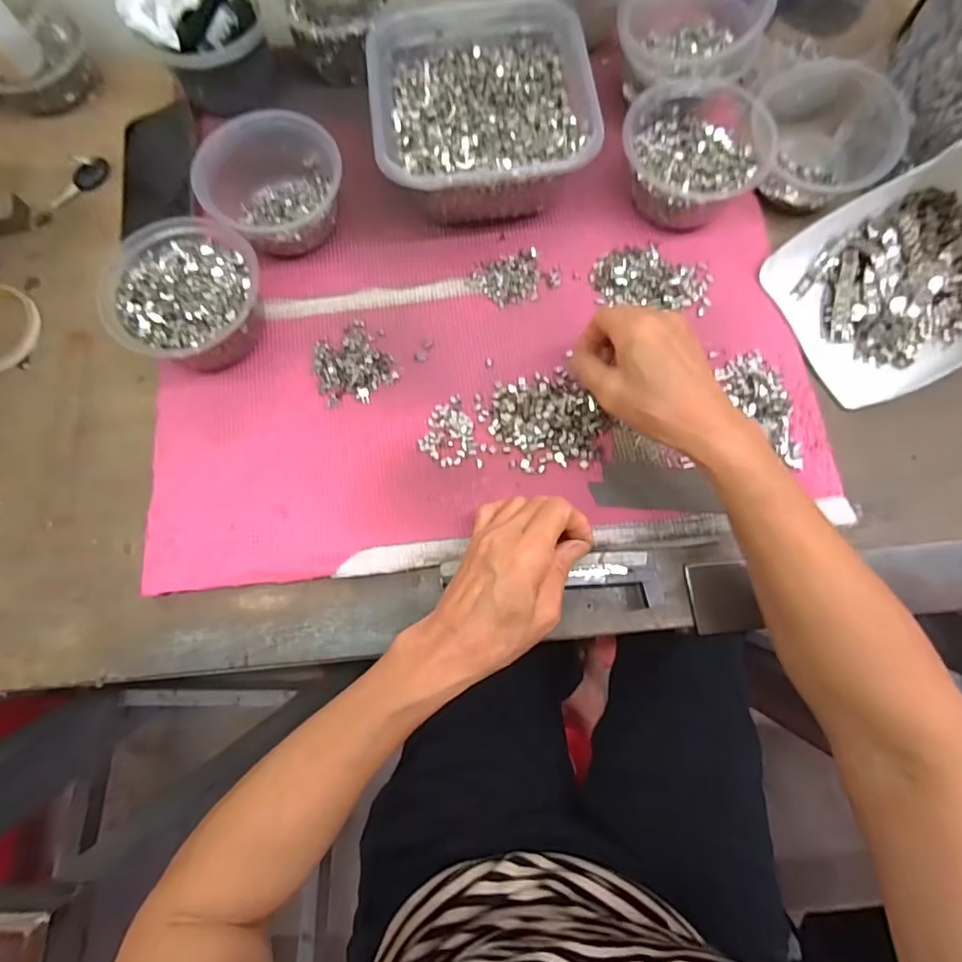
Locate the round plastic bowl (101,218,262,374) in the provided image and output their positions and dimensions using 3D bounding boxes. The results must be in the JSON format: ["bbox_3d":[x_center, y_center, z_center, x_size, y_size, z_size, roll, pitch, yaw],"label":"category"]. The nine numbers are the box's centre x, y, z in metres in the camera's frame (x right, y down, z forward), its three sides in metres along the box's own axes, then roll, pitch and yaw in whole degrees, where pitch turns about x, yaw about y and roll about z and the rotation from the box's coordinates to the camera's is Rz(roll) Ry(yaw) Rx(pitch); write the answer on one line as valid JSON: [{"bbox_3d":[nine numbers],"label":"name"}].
[{"bbox_3d":[-0.227,-0.143,0.417,0.111,0.060,0.110,0,76,2],"label":"round plastic bowl"}]

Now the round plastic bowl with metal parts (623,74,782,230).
[{"bbox_3d":[0.175,-0.271,0.439,0.113,0.059,0.111,0,76,2],"label":"round plastic bowl with metal parts"}]

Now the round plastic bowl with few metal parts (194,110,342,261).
[{"bbox_3d":[-0.169,-0.241,0.437,0.093,0.073,0.102,0,76,2],"label":"round plastic bowl with few metal parts"}]

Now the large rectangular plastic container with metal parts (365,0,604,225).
[{"bbox_3d":[0.000,-0.309,0.446,0.170,0.075,0.179,-7,76,0],"label":"large rectangular plastic container with metal parts"}]

